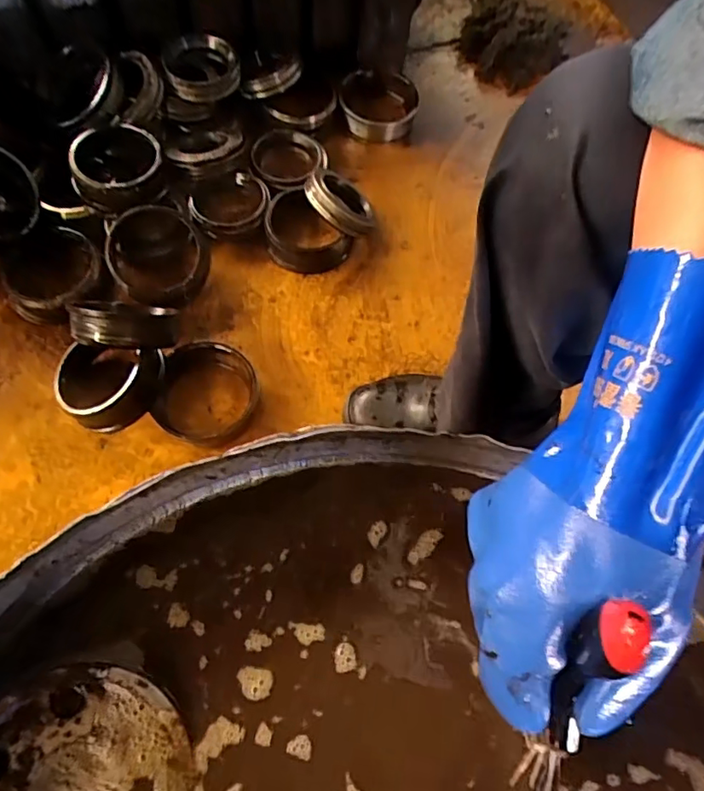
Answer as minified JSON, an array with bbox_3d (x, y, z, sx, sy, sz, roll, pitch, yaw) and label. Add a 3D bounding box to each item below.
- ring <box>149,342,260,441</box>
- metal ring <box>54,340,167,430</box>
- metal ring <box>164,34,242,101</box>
[{"bbox_3d":[-0.176,-0.005,0.690,0.124,0.053,0.126,-2,66,-4],"label":"ring"},{"bbox_3d":[-0.293,-0.012,0.680,0.118,0.069,0.109,1,66,-3],"label":"metal ring"},{"bbox_3d":[-0.224,-0.492,0.836,0.112,0.036,0.117,1,66,-3],"label":"metal ring"}]

